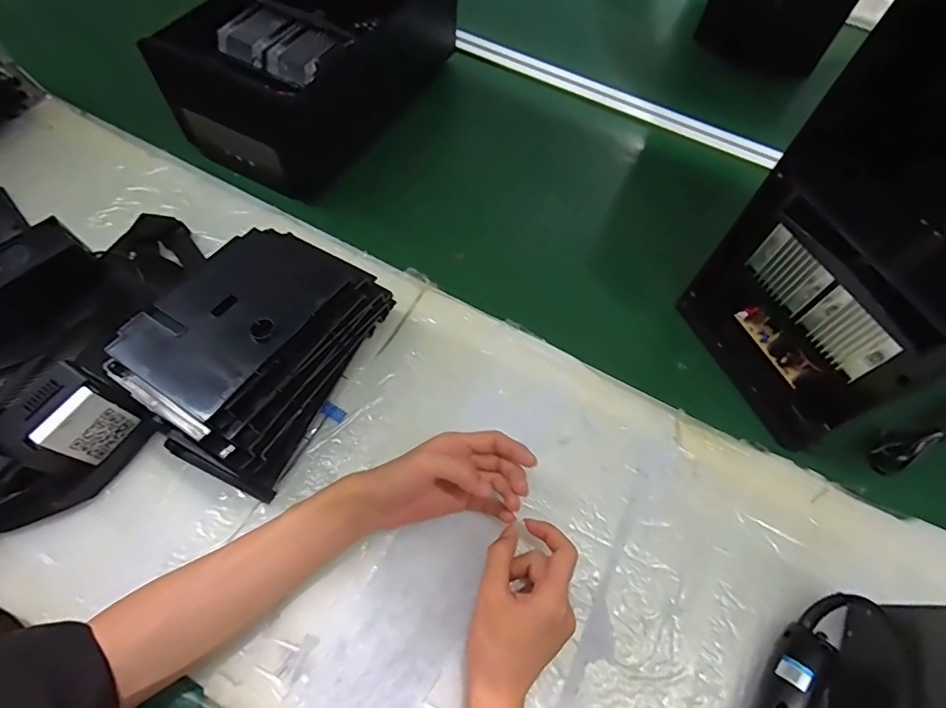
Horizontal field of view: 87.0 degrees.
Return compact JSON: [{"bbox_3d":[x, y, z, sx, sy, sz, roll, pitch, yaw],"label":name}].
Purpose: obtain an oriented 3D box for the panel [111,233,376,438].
[{"bbox_3d":[-0.199,-0.033,0.429,0.124,0.029,0.194,28,64,17],"label":"panel"}]

